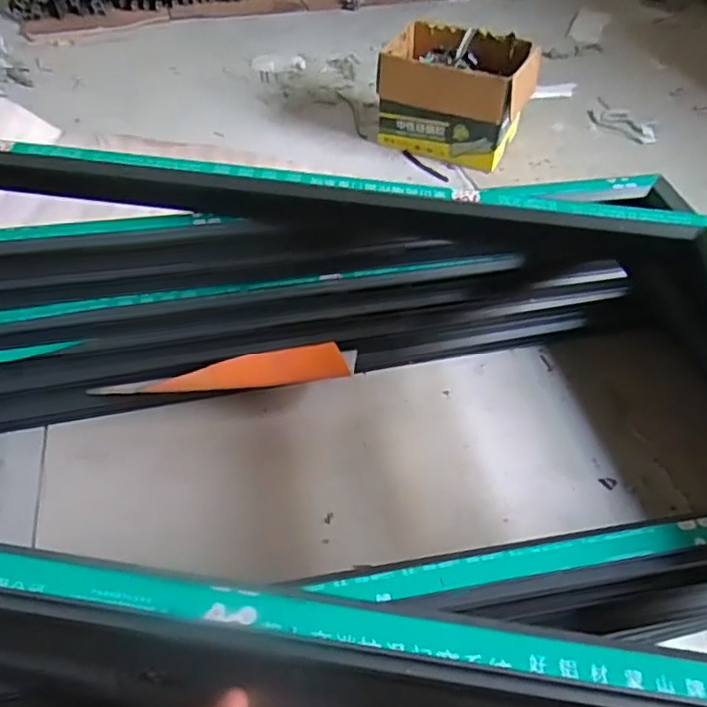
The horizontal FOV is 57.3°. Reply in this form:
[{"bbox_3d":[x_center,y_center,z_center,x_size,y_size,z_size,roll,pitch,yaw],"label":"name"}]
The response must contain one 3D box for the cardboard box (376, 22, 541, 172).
[{"bbox_3d":[0.253,-0.657,1.655,0.363,0.248,0.230,27,52,20],"label":"cardboard box"}]

